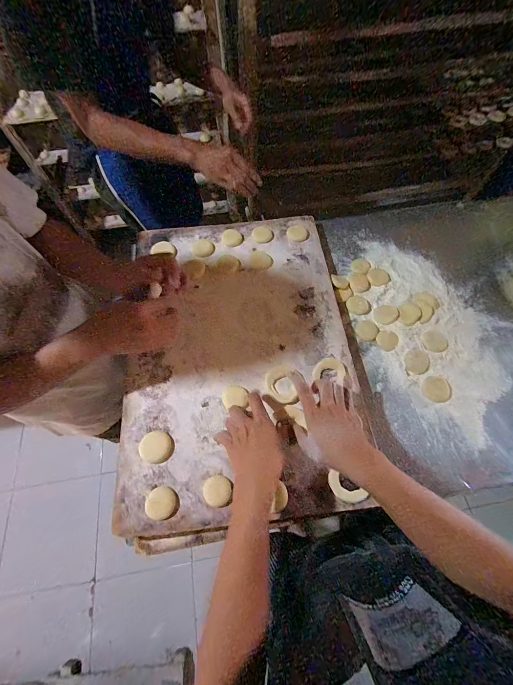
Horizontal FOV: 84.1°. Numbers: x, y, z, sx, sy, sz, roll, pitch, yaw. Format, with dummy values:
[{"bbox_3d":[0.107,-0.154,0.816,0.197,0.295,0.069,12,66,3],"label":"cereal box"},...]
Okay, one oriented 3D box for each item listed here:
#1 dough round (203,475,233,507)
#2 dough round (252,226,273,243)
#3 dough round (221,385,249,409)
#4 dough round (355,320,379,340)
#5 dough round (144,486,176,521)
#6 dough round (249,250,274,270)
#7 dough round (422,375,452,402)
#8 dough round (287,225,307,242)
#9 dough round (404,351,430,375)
[{"bbox_3d":[-0.060,0.229,0.441,0.043,0.007,0.041,-1,66,1],"label":"dough round"},{"bbox_3d":[0.013,-0.250,0.658,0.045,0.005,0.043,-1,66,1],"label":"dough round"},{"bbox_3d":[-0.038,0.095,0.506,0.044,0.005,0.042,-2,66,-4],"label":"dough round"},{"bbox_3d":[0.230,-0.025,0.589,0.045,0.011,0.039,-10,66,-3],"label":"dough round"},{"bbox_3d":[-0.146,0.245,0.436,0.045,0.004,0.044,-1,66,1],"label":"dough round"},{"bbox_3d":[0.011,-0.182,0.626,0.050,0.011,0.043,-8,66,-2],"label":"dough round"},{"bbox_3d":[0.343,0.089,0.542,0.050,0.006,0.050,-1,66,1],"label":"dough round"},{"bbox_3d":[0.095,-0.254,0.659,0.045,0.004,0.045,-1,66,1],"label":"dough round"},{"bbox_3d":[0.315,0.038,0.556,0.047,0.008,0.044,-1,66,1],"label":"dough round"}]

